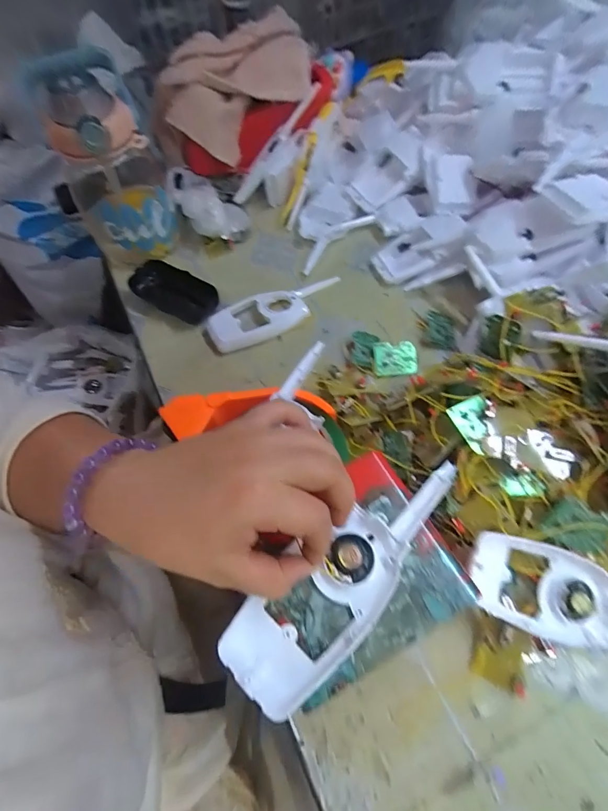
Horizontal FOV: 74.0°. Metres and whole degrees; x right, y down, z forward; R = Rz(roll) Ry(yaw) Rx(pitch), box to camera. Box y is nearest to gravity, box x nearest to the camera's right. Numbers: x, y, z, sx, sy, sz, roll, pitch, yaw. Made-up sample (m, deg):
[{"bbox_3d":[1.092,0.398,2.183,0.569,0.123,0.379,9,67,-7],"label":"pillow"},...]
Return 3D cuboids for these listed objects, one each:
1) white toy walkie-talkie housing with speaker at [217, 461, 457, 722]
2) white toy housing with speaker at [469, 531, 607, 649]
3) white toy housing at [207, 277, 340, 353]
[{"bbox_3d":[0.031,0.094,0.233,0.164,0.014,0.052,-39,65,-18],"label":"white toy walkie-talkie housing with speaker"},{"bbox_3d":[0.187,0.139,0.285,0.157,0.026,0.060,26,64,-1],"label":"white toy housing with speaker"},{"bbox_3d":[-0.030,-0.106,0.452,0.156,0.021,0.055,-23,61,-9],"label":"white toy housing"}]

